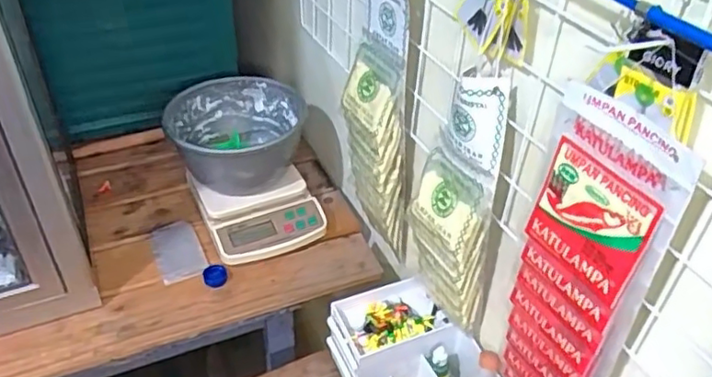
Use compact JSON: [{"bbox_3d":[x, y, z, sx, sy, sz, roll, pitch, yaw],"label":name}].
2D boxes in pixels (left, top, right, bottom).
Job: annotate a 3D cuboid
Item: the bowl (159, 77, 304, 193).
[{"bbox_3d":[-0.173,-0.074,0.925,0.191,0.093,0.189,2,40,-1],"label":"bowl"}]

